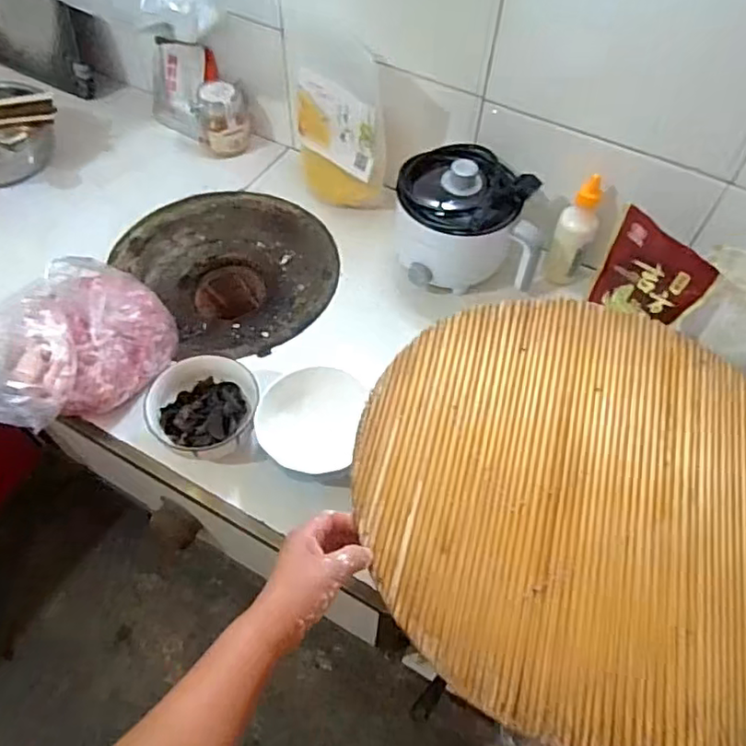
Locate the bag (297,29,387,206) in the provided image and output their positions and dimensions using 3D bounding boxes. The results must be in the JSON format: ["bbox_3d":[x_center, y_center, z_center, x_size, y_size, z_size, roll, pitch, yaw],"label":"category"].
[{"bbox_3d":[-0.047,-0.378,0.913,0.176,0.248,0.055,35,47,30],"label":"bag"}]

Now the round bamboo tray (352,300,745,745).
[{"bbox_3d":[0.201,0.102,0.569,0.419,0.019,0.427,1,57,-1],"label":"round bamboo tray"}]

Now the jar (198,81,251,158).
[{"bbox_3d":[-0.253,-0.435,1.024,0.079,0.101,0.076,1,57,-1],"label":"jar"}]

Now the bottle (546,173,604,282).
[{"bbox_3d":[0.285,-0.198,0.844,0.060,0.162,0.056,29,61,16],"label":"bottle"}]

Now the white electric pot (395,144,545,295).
[{"bbox_3d":[0.132,-0.222,0.854,0.196,0.153,0.158,2,57,0],"label":"white electric pot"}]

